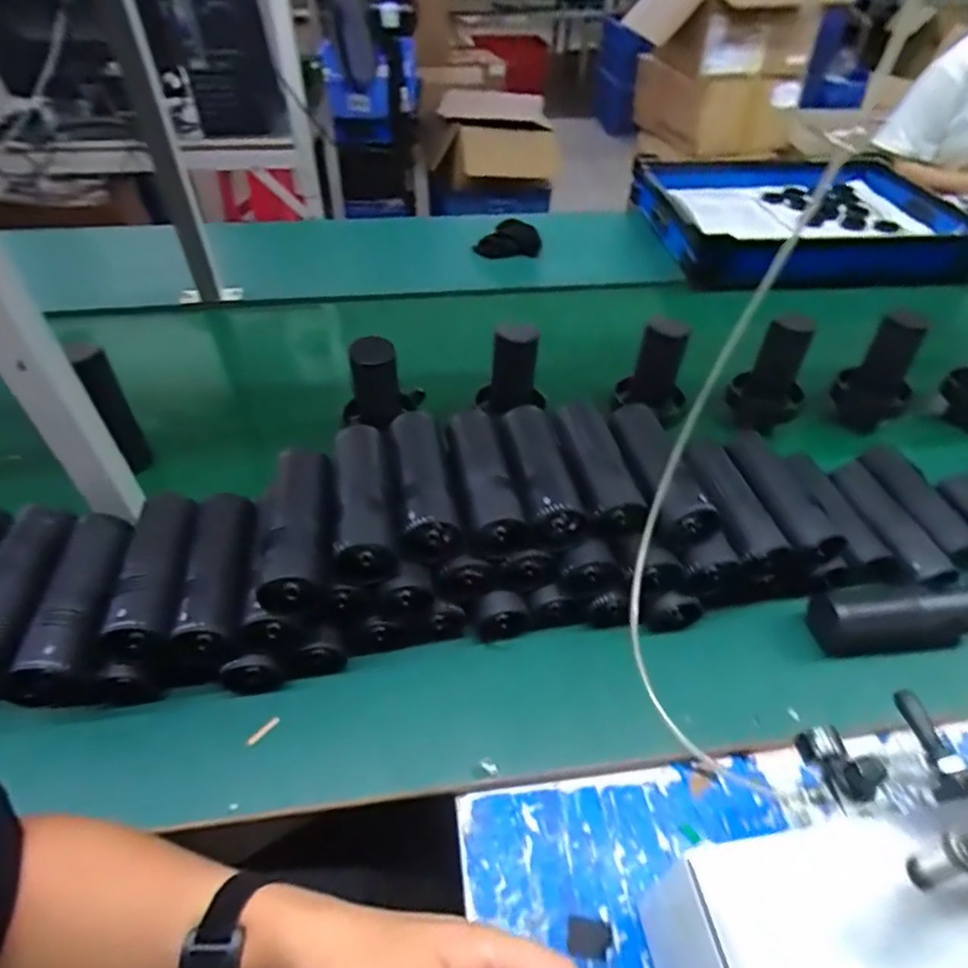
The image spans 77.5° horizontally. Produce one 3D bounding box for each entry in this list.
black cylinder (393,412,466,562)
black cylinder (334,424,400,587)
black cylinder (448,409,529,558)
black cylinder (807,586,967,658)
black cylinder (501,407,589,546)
[{"bbox_3d":[-0.062,-0.005,0.586,0.056,0.045,0.164,-10,47,-11],"label":"black cylinder"},{"bbox_3d":[-0.113,0.012,0.564,0.056,0.043,0.162,-5,47,-6],"label":"black cylinder"},{"bbox_3d":[-0.005,-0.009,0.588,0.055,0.049,0.161,-9,47,-10],"label":"black cylinder"},{"bbox_3d":[0.423,0.138,0.614,0.177,0.051,0.059,-3,46,-4],"label":"black cylinder"},{"bbox_3d":[0.054,-0.017,0.596,0.062,0.045,0.164,-4,46,-6],"label":"black cylinder"}]

